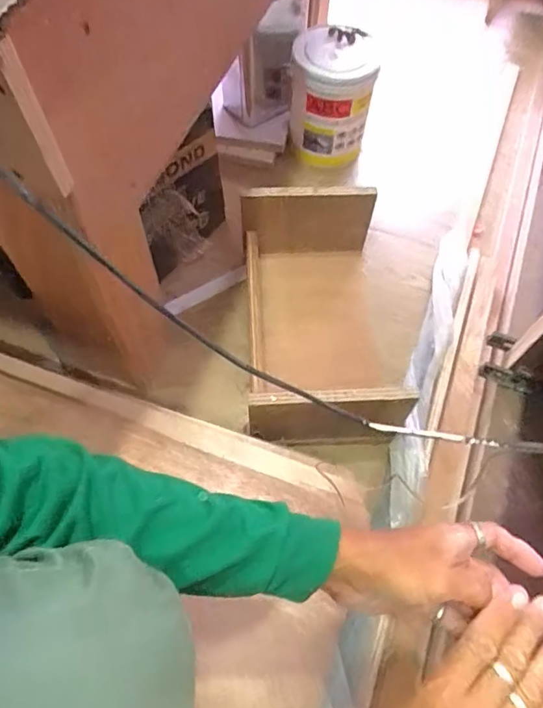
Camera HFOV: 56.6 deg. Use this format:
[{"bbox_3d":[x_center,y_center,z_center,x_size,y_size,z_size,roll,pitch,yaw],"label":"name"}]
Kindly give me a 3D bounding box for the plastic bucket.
[{"bbox_3d":[0.130,-0.567,1.115,0.172,0.203,0.186,0,63,-1],"label":"plastic bucket"}]

